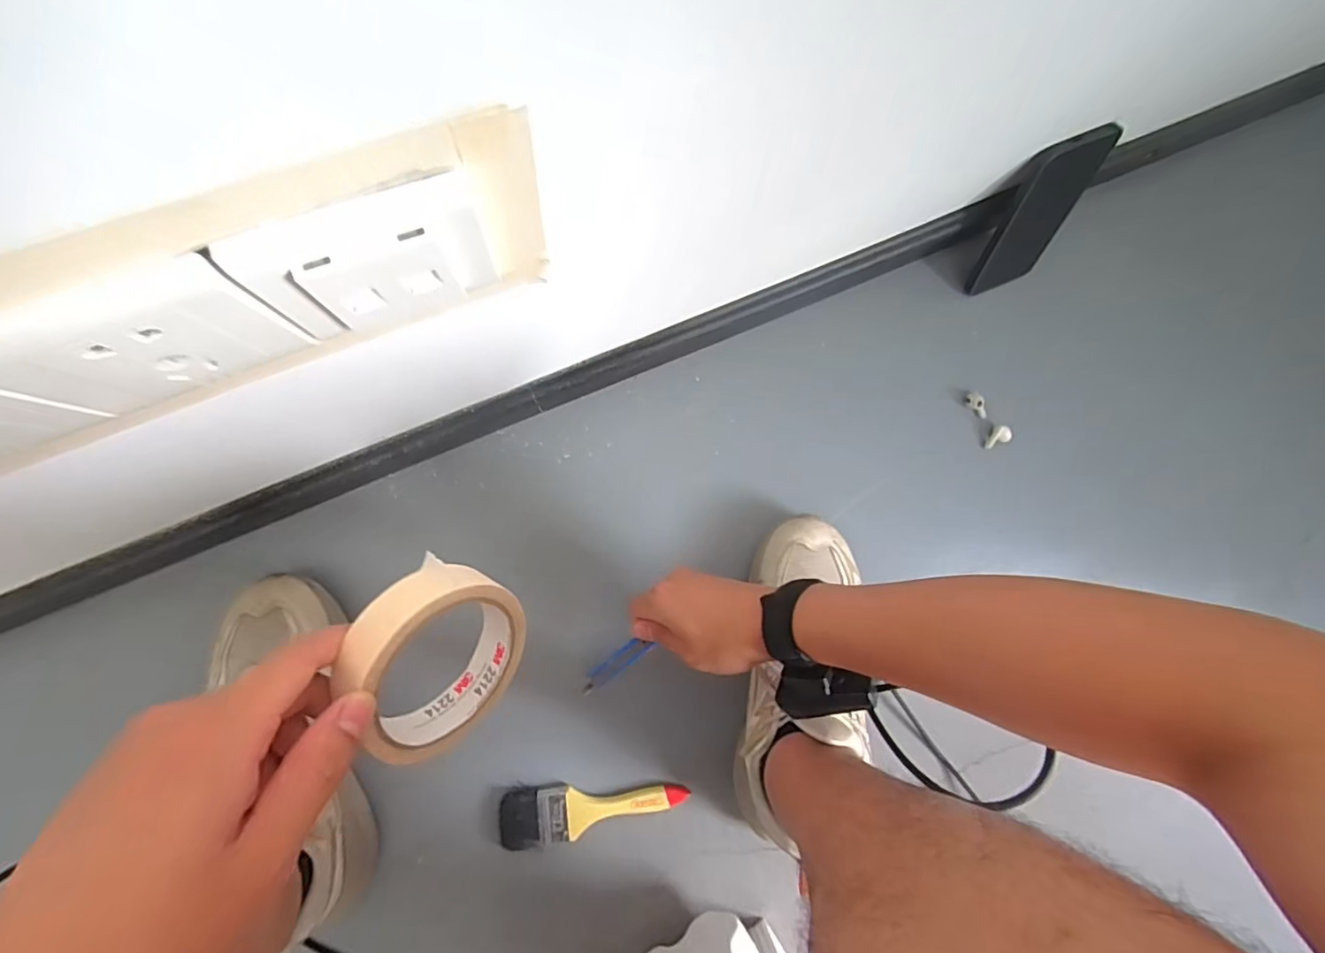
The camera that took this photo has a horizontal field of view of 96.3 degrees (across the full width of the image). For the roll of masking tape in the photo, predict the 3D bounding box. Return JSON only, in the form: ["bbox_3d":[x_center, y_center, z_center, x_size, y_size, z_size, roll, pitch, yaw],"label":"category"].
[{"bbox_3d":[-0.116,0.094,0.306,0.027,0.099,0.090,21,54,33],"label":"roll of masking tape"}]

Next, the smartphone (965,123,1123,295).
[{"bbox_3d":[0.351,-0.242,0.556,0.086,0.161,0.012,-18,63,-4],"label":"smartphone"}]

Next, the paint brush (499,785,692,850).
[{"bbox_3d":[-0.065,0.316,0.565,0.170,0.025,0.049,-1,88,-6],"label":"paint brush"}]

